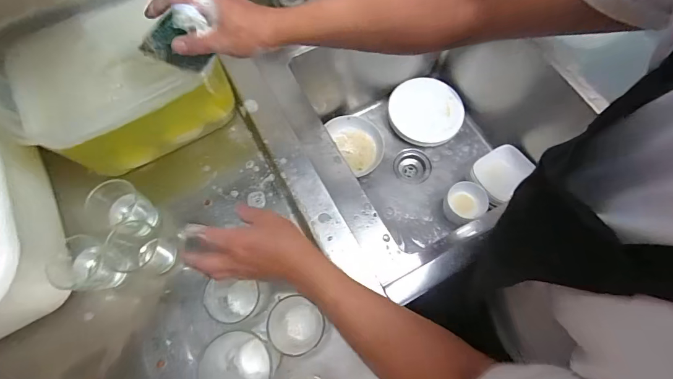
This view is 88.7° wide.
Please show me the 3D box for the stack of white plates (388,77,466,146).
[{"bbox_3d":[0.287,-0.249,1.094,0.238,0.046,0.214,-2,69,0],"label":"stack of white plates"}]

